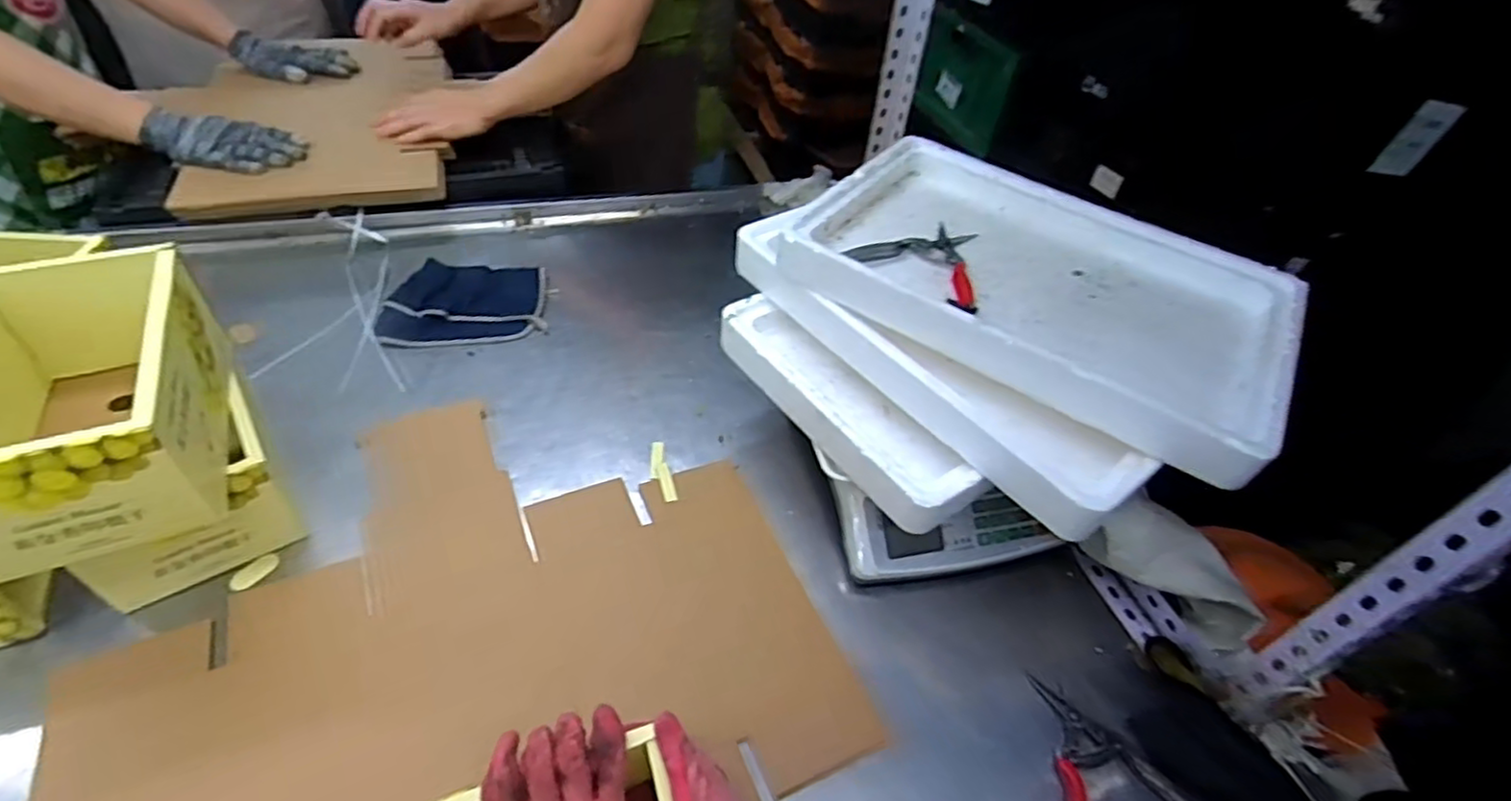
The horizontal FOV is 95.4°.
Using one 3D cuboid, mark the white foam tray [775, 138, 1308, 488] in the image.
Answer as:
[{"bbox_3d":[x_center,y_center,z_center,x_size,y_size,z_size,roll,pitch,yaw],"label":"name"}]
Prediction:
[{"bbox_3d":[0.277,-0.122,0.670,0.439,0.056,0.302,31,50,22],"label":"white foam tray"}]

